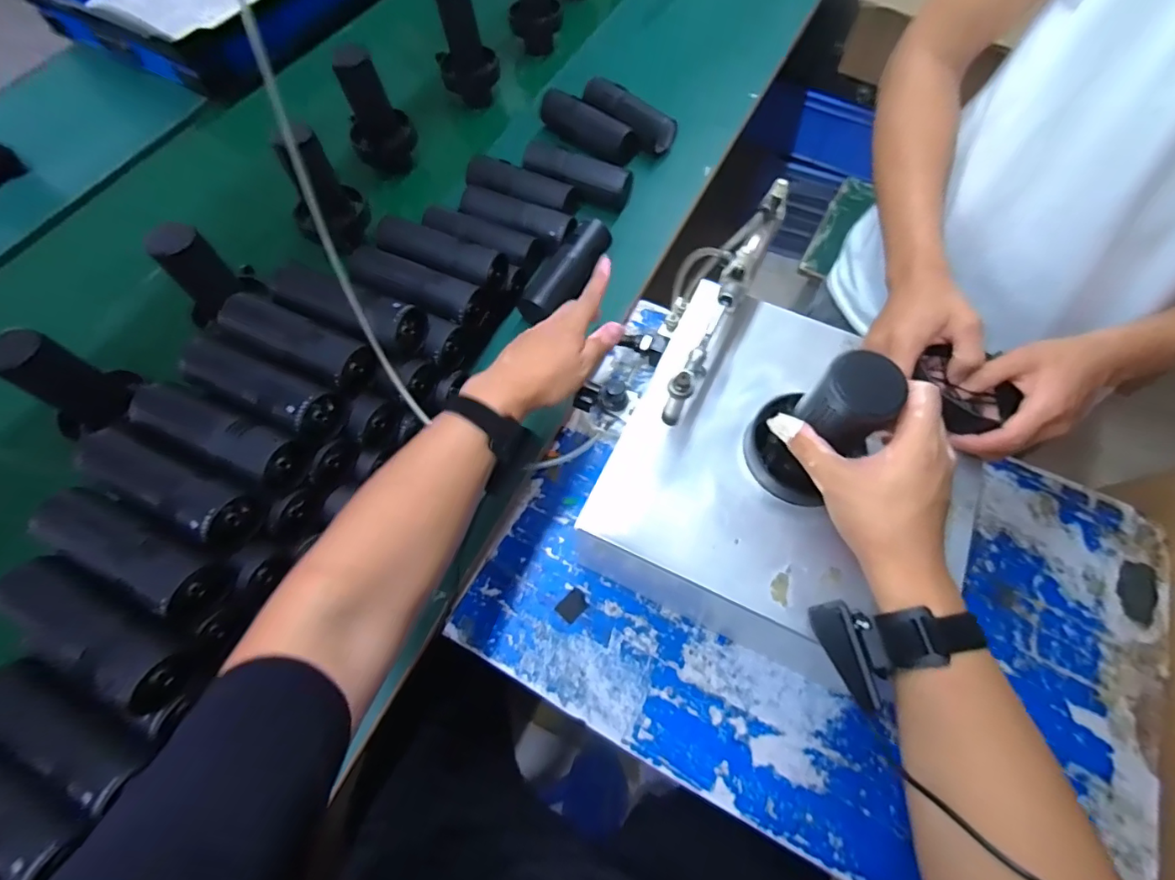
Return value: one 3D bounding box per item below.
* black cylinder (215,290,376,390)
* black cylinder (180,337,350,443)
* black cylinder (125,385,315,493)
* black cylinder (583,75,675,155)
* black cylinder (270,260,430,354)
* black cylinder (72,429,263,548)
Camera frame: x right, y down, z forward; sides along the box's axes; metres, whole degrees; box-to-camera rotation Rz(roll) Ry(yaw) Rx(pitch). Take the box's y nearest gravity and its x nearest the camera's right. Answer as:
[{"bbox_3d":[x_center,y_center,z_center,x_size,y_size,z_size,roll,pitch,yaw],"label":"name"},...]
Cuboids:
[{"bbox_3d":[-0.303,-0.101,0.528,0.159,0.046,0.056,21,67,10],"label":"black cylinder"},{"bbox_3d":[-0.325,-0.048,0.511,0.162,0.047,0.056,20,67,9],"label":"black cylinder"},{"bbox_3d":[-0.353,-0.002,0.491,0.162,0.047,0.055,20,67,9],"label":"black cylinder"},{"bbox_3d":[0.060,-0.529,0.847,0.064,0.056,0.158,-40,71,-16],"label":"black cylinder"},{"bbox_3d":[-0.254,-0.138,0.540,0.156,0.053,0.058,19,67,9],"label":"black cylinder"},{"bbox_3d":[-0.379,0.042,0.466,0.166,0.045,0.052,22,68,10],"label":"black cylinder"}]

